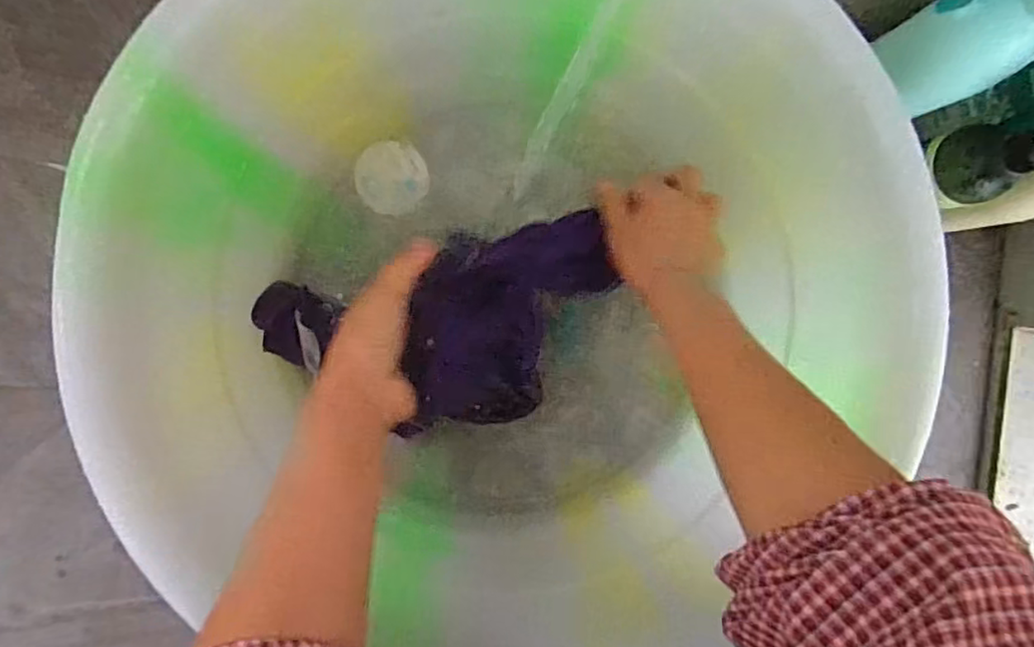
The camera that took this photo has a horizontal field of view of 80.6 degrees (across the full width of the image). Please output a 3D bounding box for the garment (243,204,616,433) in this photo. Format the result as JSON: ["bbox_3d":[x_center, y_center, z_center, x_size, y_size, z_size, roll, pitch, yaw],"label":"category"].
[{"bbox_3d":[-0.055,0.007,0.467,0.281,0.096,0.132,-14,93,-6],"label":"garment"}]

